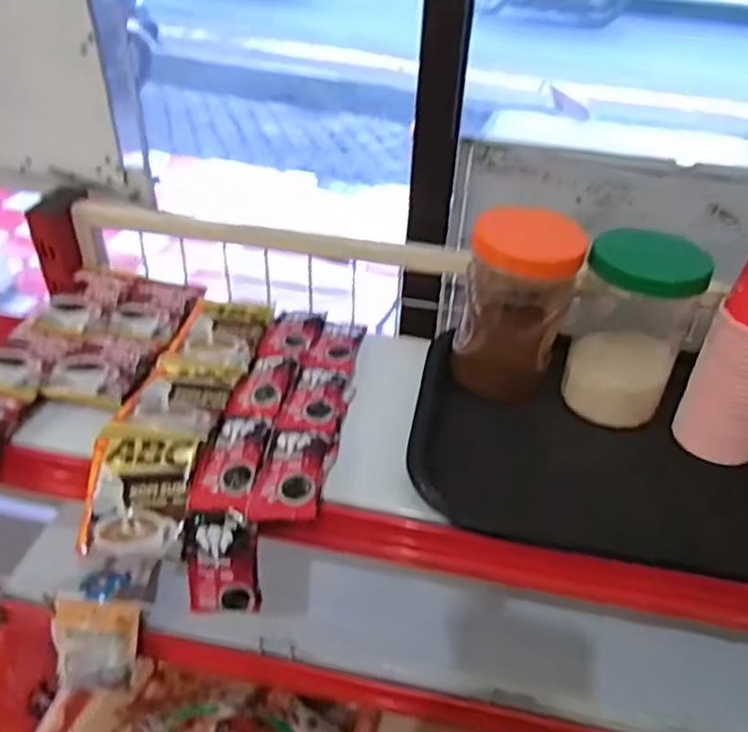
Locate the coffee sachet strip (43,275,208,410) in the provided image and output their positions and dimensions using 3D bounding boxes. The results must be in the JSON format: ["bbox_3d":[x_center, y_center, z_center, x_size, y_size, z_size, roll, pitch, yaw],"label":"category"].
[{"bbox_3d":[-0.246,-0.033,0.670,0.091,0.019,0.201,7,38,6],"label":"coffee sachet strip"}]

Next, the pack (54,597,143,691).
[{"bbox_3d":[-0.291,0.297,0.701,0.083,0.106,0.026,9,13,-7],"label":"pack"}]

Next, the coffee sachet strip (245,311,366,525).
[{"bbox_3d":[-0.052,0.031,0.610,0.053,0.029,0.279,7,38,5],"label":"coffee sachet strip"}]

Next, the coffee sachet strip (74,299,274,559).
[{"bbox_3d":[-0.171,0.037,0.614,0.084,0.059,0.283,7,38,5],"label":"coffee sachet strip"}]

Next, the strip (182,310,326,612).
[{"bbox_3d":[-0.104,0.060,0.625,0.060,0.082,0.322,6,38,3],"label":"strip"}]

